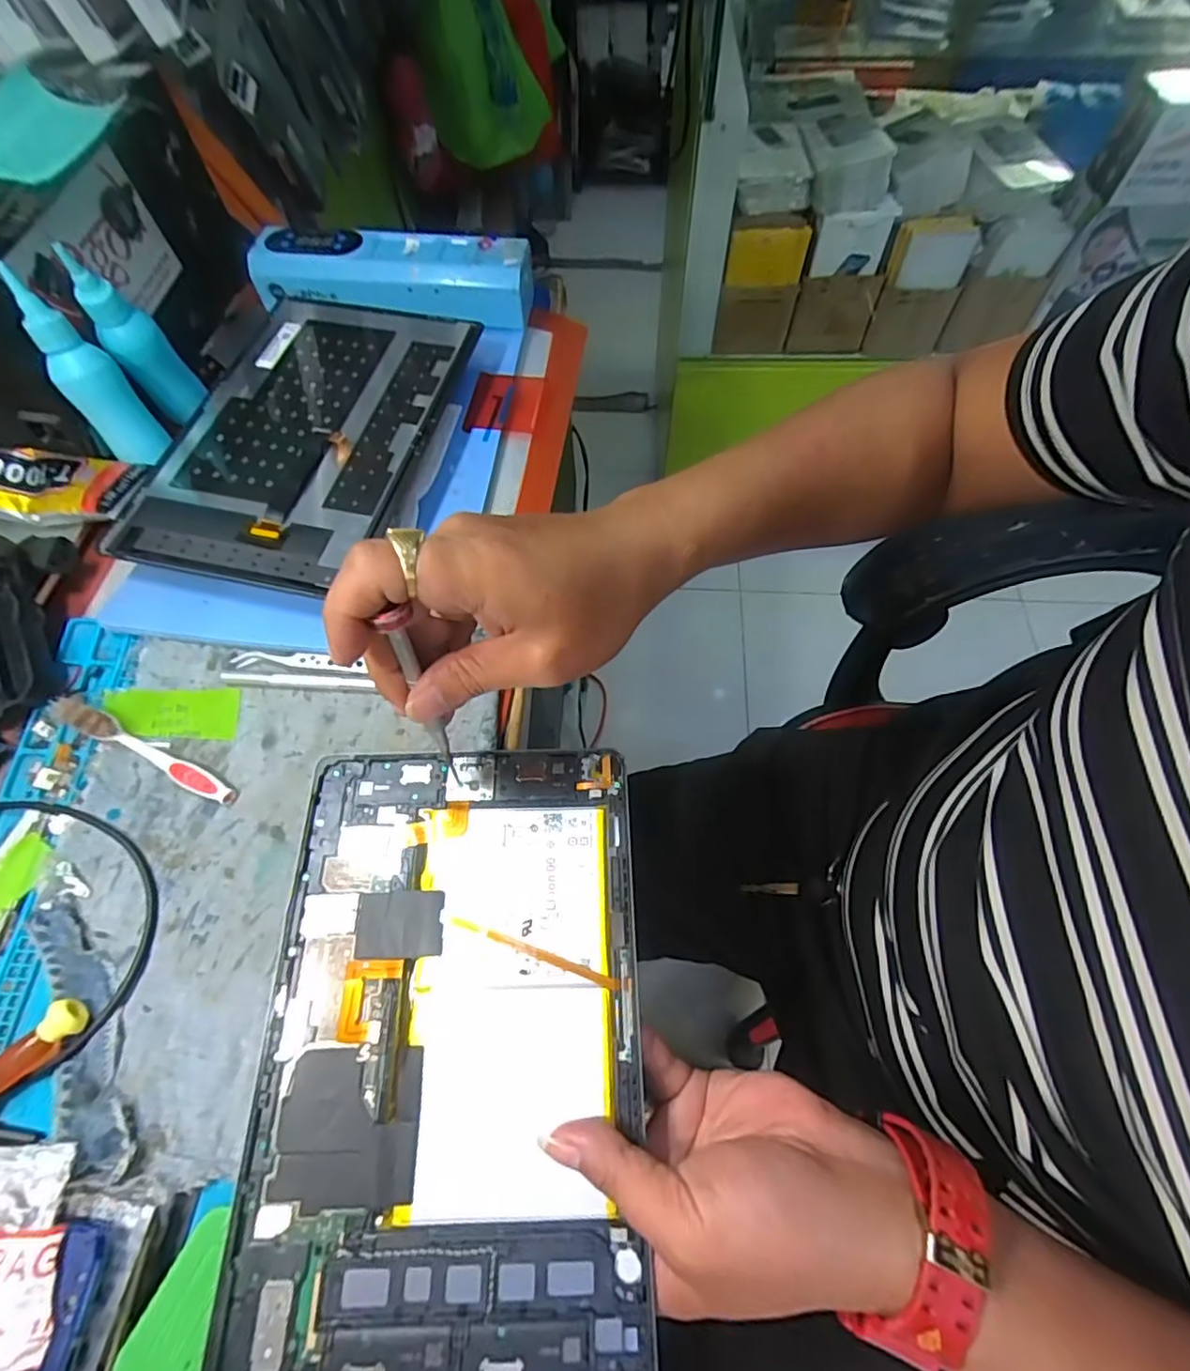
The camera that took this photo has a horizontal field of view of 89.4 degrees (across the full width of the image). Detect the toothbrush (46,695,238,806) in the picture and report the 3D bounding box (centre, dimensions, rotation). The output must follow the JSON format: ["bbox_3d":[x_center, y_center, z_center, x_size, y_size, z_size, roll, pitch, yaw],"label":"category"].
[{"bbox_3d":[-0.241,0.035,0.322,0.110,0.017,0.014,24,67,13],"label":"toothbrush"}]

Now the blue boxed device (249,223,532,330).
[{"bbox_3d":[-0.156,-0.313,0.459,0.211,0.041,0.062,7,64,5],"label":"blue boxed device"}]

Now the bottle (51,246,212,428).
[{"bbox_3d":[-0.294,-0.220,0.384,0.027,0.101,0.029,-13,64,-5],"label":"bottle"}]

